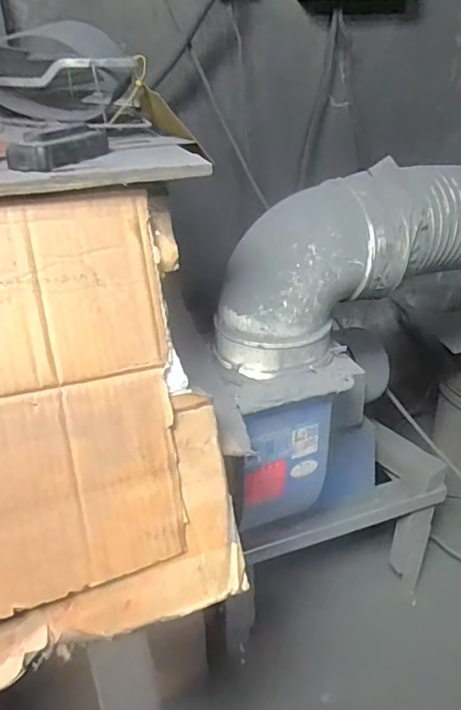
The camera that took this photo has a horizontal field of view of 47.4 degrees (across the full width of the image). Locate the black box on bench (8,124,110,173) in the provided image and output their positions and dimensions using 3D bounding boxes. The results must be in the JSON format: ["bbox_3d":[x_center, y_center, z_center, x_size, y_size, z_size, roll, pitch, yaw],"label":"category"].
[{"bbox_3d":[-0.158,-0.194,0.485,0.047,0.027,0.098,11,33,17],"label":"black box on bench"}]

